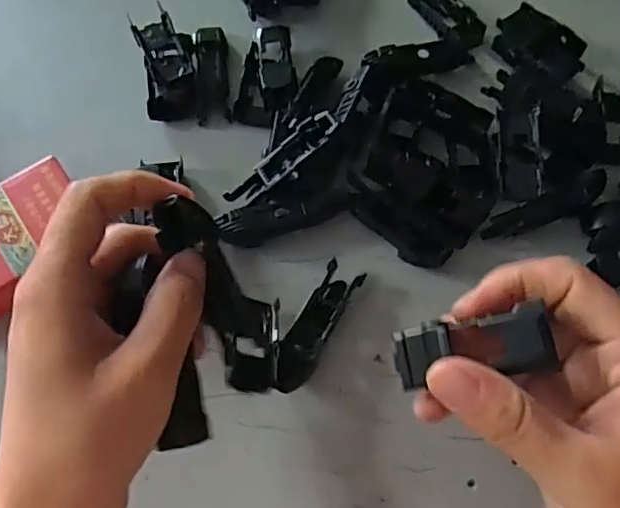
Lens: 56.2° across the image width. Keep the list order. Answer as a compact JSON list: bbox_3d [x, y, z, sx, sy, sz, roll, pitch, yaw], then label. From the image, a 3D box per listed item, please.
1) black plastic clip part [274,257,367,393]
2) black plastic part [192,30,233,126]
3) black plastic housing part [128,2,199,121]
[{"bbox_3d":[0.002,0.036,0.287,0.020,0.015,0.071,27,68,11],"label":"black plastic clip part"},{"bbox_3d":[-0.060,-0.112,0.356,0.020,0.016,0.066,-5,66,-3],"label":"black plastic part"},{"bbox_3d":[-0.085,-0.112,0.348,0.032,0.016,0.064,-11,80,-6],"label":"black plastic housing part"}]

